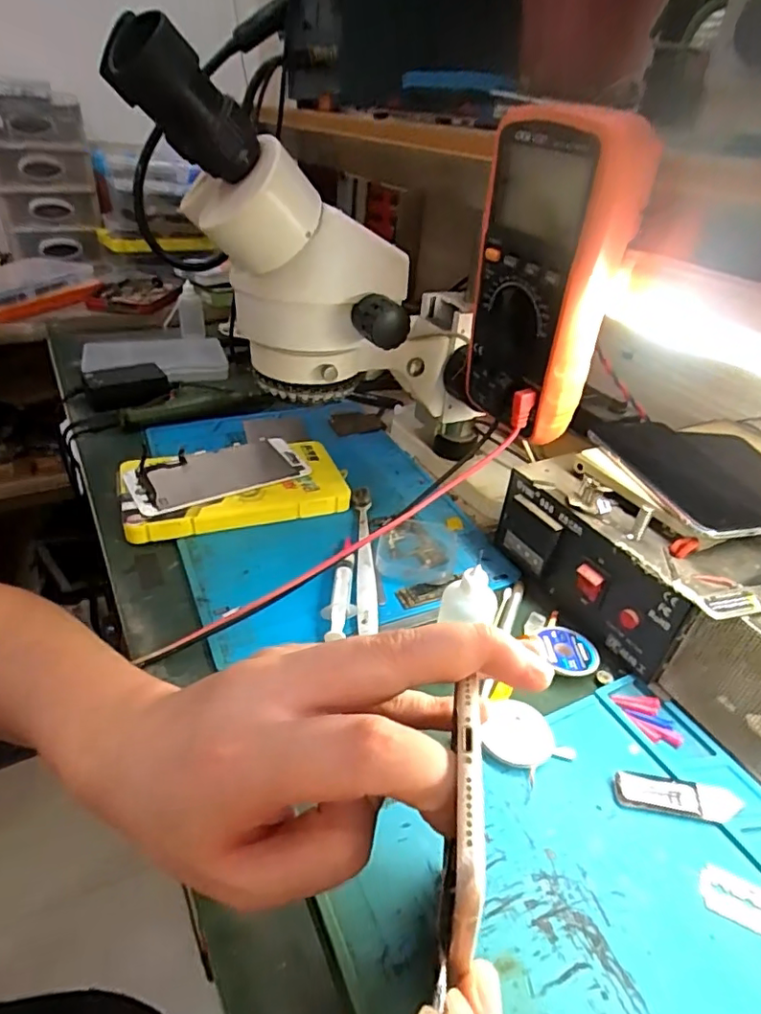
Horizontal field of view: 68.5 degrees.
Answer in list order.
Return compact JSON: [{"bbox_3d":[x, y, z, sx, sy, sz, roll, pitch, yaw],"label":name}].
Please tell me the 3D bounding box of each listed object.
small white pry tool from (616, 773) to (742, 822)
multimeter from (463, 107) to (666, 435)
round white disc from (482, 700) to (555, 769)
[{"bbox_3d":[0.165,0.160,0.308,0.066,0.006,0.020,8,35,5],"label":"small white pry tool"},{"bbox_3d":[0.099,-0.133,0.341,0.051,0.170,0.090,-10,37,-19],"label":"multimeter"},{"bbox_3d":[0.082,0.135,0.334,0.041,0.009,0.039,3,35,-2],"label":"round white disc"}]

